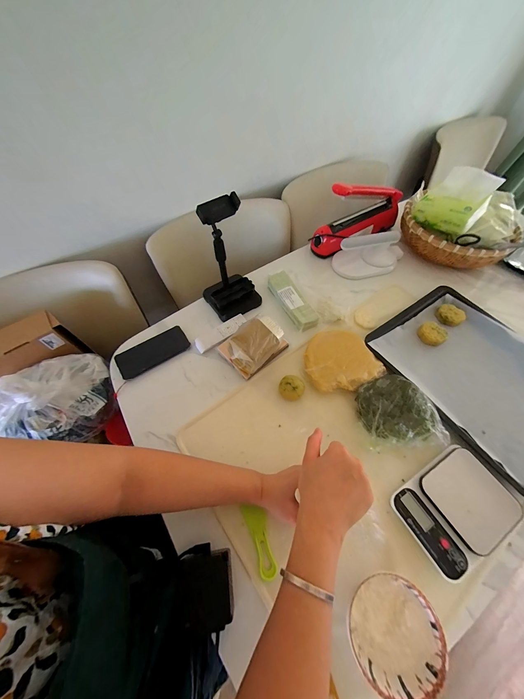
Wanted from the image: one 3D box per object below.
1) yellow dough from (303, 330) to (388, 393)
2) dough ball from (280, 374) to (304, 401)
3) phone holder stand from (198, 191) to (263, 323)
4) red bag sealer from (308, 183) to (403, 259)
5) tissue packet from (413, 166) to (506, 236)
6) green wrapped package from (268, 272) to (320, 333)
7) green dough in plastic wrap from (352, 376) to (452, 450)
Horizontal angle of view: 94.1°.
[{"bbox_3d":[0.168,0.025,0.544,0.156,0.041,0.145,0,60,0],"label":"yellow dough"},{"bbox_3d":[0.063,0.081,0.513,0.050,0.035,0.049,0,60,0],"label":"dough ball"},{"bbox_3d":[-0.077,-0.195,0.542,0.133,0.236,0.121,-20,62,-11],"label":"phone holder stand"},{"bbox_3d":[0.289,-0.397,0.709,0.303,0.181,0.078,-30,65,-16],"label":"red bag sealer"},{"bbox_3d":[0.494,-0.381,0.625,0.105,0.107,0.144,-38,67,-19],"label":"tissue packet"},{"bbox_3d":[0.076,-0.128,0.632,0.060,0.049,0.179,-23,63,-12],"label":"green wrapped package"},{"bbox_3d":[0.261,0.116,0.470,0.140,0.080,0.130,-2,60,-1],"label":"green dough in plastic wrap"}]

